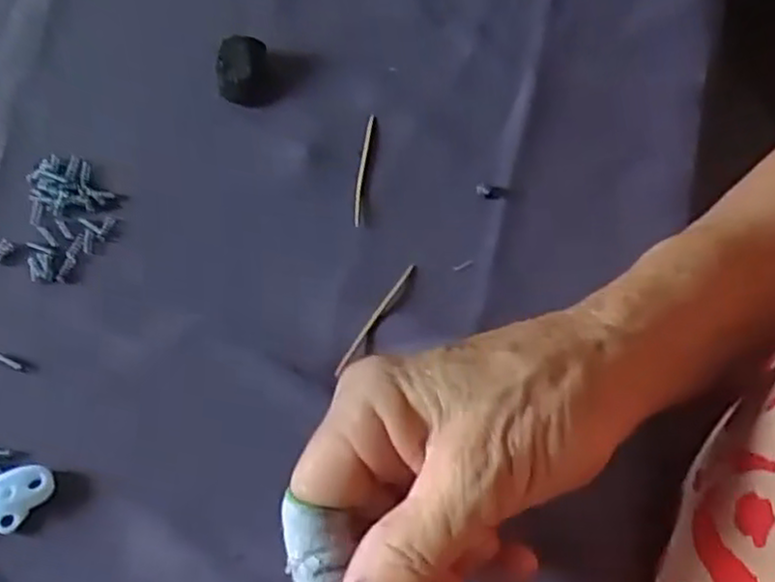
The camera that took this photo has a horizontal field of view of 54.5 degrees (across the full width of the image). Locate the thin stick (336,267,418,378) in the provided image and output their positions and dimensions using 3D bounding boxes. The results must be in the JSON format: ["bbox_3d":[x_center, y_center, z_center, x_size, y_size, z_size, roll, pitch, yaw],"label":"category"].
[{"bbox_3d":[-0.004,0.011,0.307,0.004,0.004,0.059,30,65,11],"label":"thin stick"}]

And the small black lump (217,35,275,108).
[{"bbox_3d":[-0.067,-0.103,0.354,0.024,0.014,0.033,-9,64,-8],"label":"small black lump"}]

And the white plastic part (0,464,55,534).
[{"bbox_3d":[-0.134,0.072,0.269,0.019,0.007,0.026,38,67,15],"label":"white plastic part"}]

